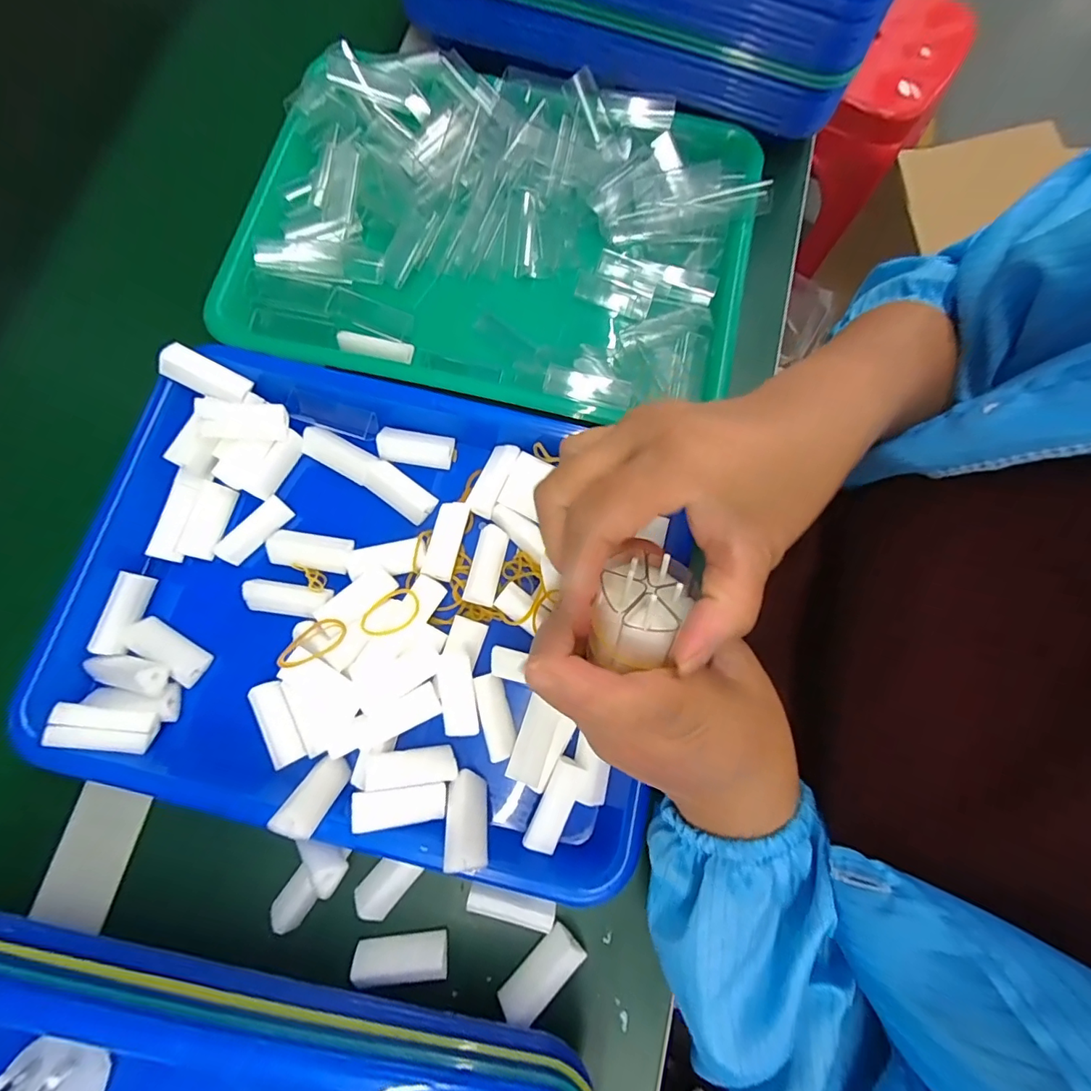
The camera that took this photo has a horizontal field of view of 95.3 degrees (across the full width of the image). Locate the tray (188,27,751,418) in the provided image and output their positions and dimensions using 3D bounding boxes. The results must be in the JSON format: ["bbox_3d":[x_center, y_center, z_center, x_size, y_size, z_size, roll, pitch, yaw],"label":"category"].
[{"bbox_3d":[-0.030,-0.211,0.337,0.332,0.034,0.245,12,77,2],"label":"tray"}]

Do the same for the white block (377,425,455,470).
[{"bbox_3d":[-0.082,-0.063,0.313,0.046,0.010,0.021,9,80,3],"label":"white block"}]

